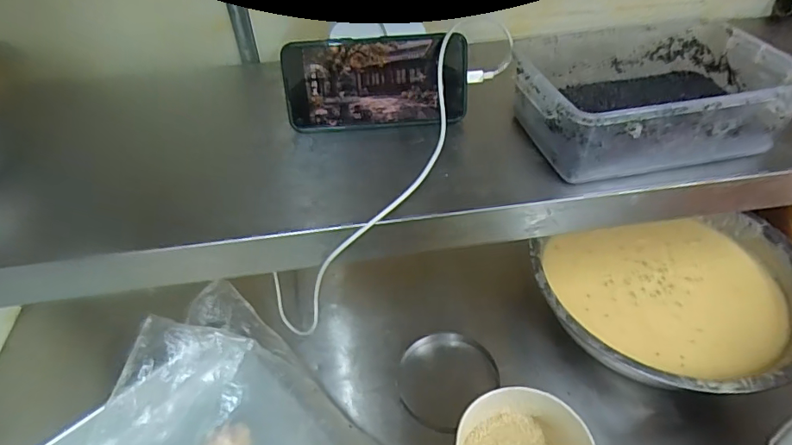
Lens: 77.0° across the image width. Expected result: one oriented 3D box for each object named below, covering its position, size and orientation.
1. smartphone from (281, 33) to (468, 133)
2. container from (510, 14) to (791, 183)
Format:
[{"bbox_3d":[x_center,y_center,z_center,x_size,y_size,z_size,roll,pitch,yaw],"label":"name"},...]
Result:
[{"bbox_3d":[-0.017,-0.125,0.449,0.161,0.079,0.007,-5,25,-6],"label":"smartphone"},{"bbox_3d":[0.212,-0.109,0.428,0.212,0.063,0.138,-11,45,-9],"label":"container"}]

